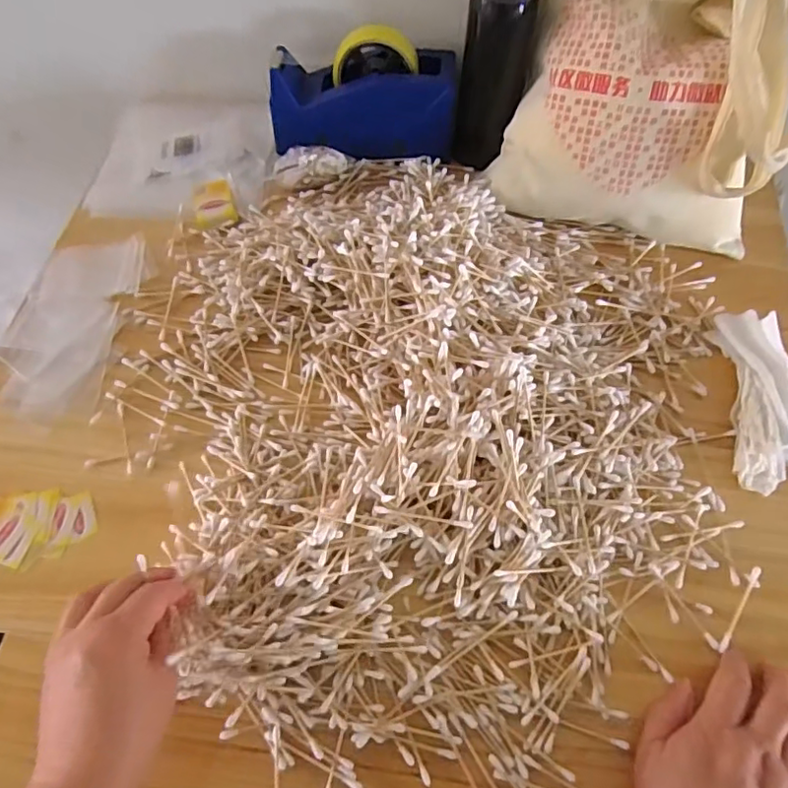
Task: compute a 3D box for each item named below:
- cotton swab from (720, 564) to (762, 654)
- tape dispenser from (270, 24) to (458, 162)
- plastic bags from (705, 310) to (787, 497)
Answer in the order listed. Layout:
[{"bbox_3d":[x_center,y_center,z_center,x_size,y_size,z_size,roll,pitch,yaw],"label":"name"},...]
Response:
[{"bbox_3d":[0.264,0.163,0.430,0.007,0.008,0.076,34,67,17],"label":"cotton swab"},{"bbox_3d":[-0.032,-0.321,0.607,0.194,0.104,0.073,6,62,3],"label":"tape dispenser"},{"bbox_3d":[0.322,0.000,0.493,0.054,0.028,0.170,6,62,2],"label":"plastic bags"}]

